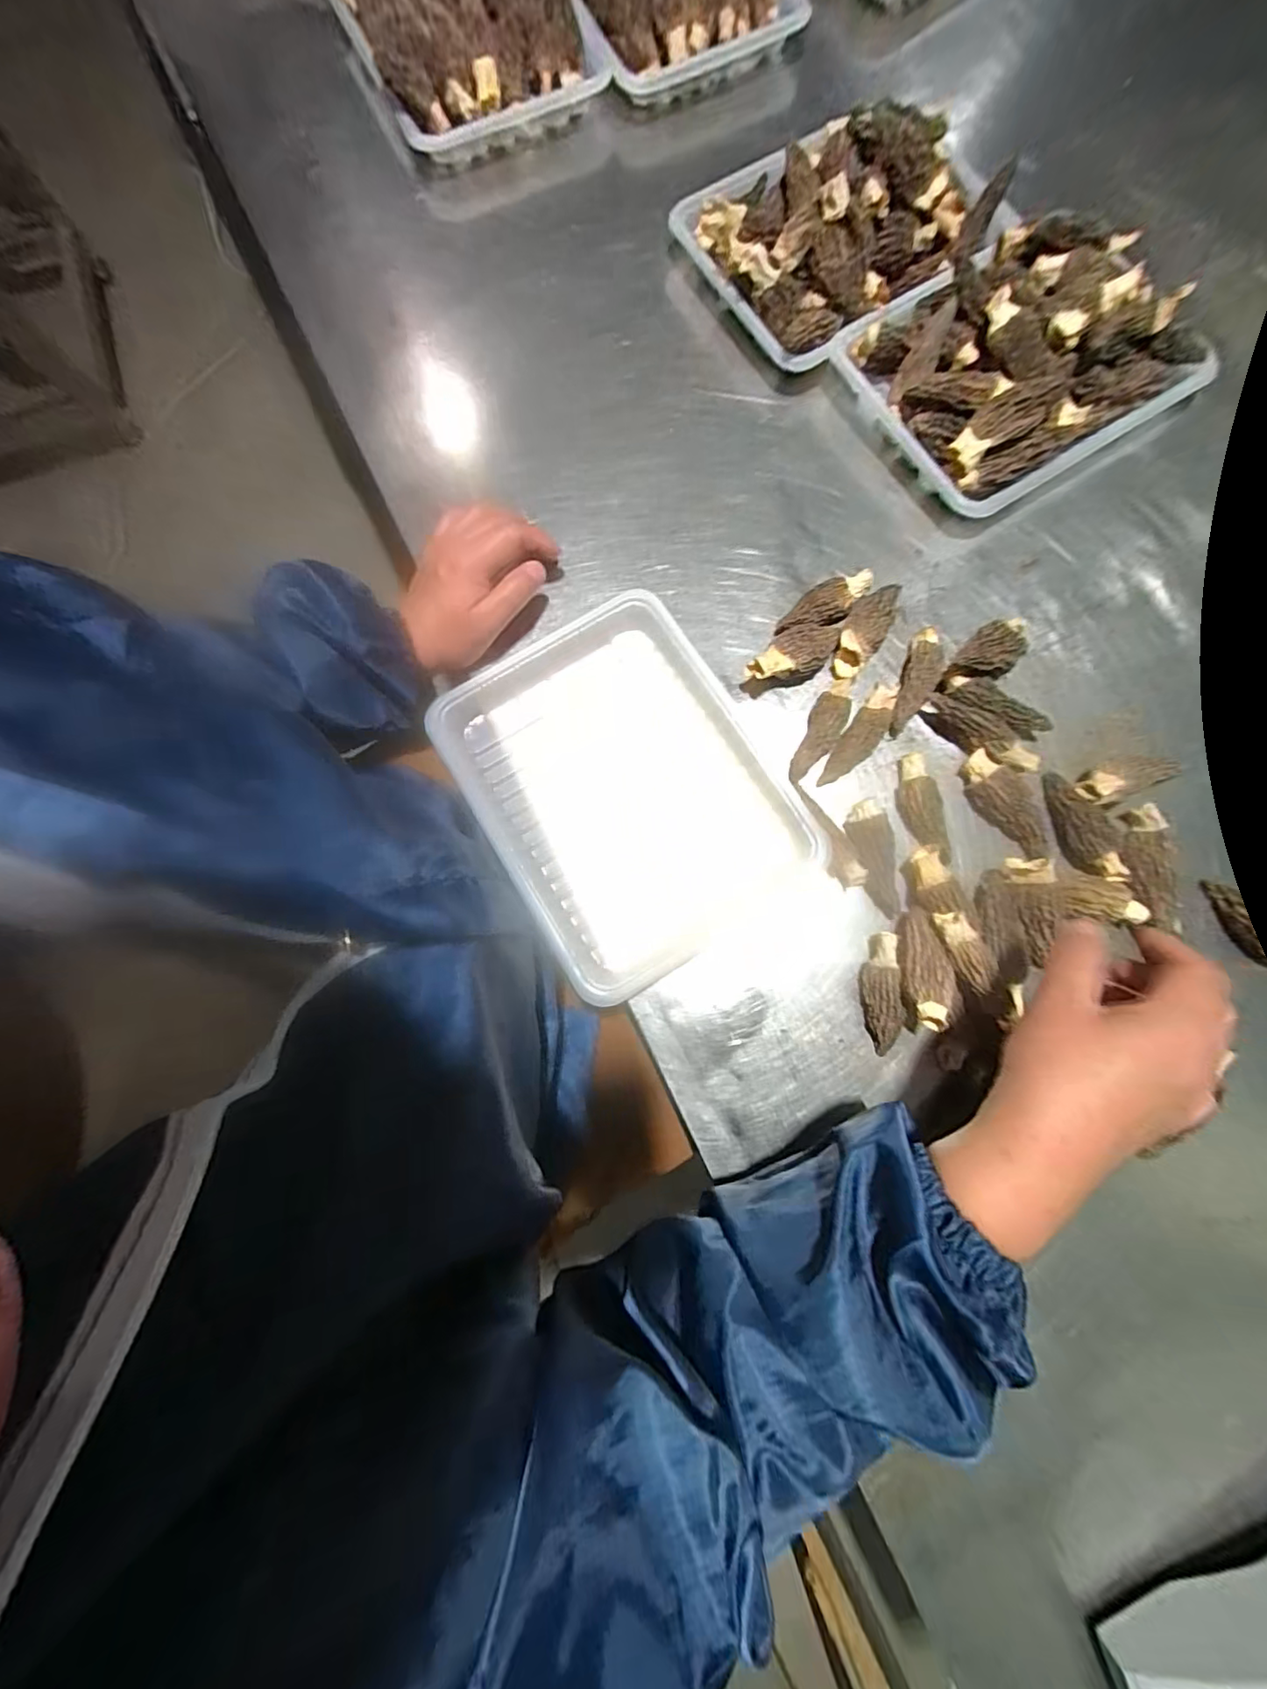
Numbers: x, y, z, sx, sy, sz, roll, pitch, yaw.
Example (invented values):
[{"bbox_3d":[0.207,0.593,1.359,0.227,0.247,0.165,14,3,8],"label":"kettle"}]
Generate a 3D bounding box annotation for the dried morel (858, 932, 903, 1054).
[{"bbox_3d":[0.171,0.104,0.390,0.020,0.025,0.085,-1,96,0],"label":"dried morel"}]

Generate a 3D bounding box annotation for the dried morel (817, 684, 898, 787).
[{"bbox_3d":[0.170,-0.079,0.421,0.025,0.015,0.084,36,99,8],"label":"dried morel"}]

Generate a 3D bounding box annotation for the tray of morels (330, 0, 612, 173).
[{"bbox_3d":[-0.171,-0.798,0.547,0.206,0.060,0.243,-28,79,-5],"label":"tray of morels"}]

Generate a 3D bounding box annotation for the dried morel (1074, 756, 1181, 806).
[{"bbox_3d":[0.366,-0.051,0.413,0.083,0.022,0.030,-16,78,-17],"label":"dried morel"}]

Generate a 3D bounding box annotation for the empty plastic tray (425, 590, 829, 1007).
[{"bbox_3d":[-0.008,-0.041,0.426,0.202,0.047,0.261,-31,79,-6],"label":"empty plastic tray"}]

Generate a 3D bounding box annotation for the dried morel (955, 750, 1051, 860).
[{"bbox_3d":[0.275,-0.029,0.413,0.031,0.023,0.085,-38,80,-7],"label":"dried morel"}]

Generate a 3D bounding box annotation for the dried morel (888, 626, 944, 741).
[{"bbox_3d":[0.215,-0.123,0.426,0.026,0.015,0.083,19,92,5],"label":"dried morel"}]

